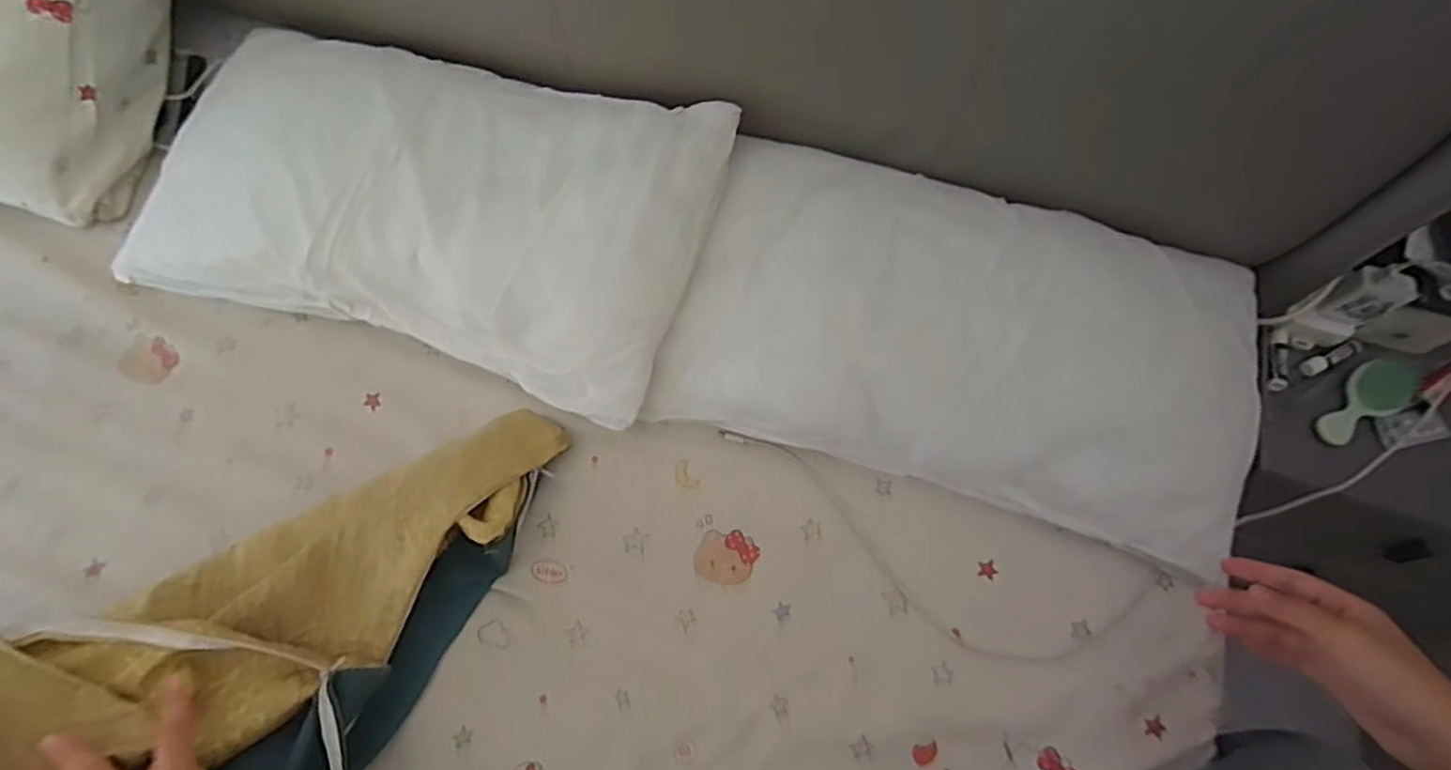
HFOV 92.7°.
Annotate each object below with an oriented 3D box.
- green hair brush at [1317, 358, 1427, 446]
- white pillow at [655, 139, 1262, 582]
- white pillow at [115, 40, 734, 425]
[{"bbox_3d":[0.663,0.017,0.717,0.121,0.021,0.056,-38,71,0],"label":"green hair brush"},{"bbox_3d":[0.221,-0.040,0.620,0.512,0.092,0.277,19,68,4],"label":"white pillow"},{"bbox_3d":[-0.282,-0.172,0.641,0.530,0.068,0.305,16,85,6],"label":"white pillow"}]

